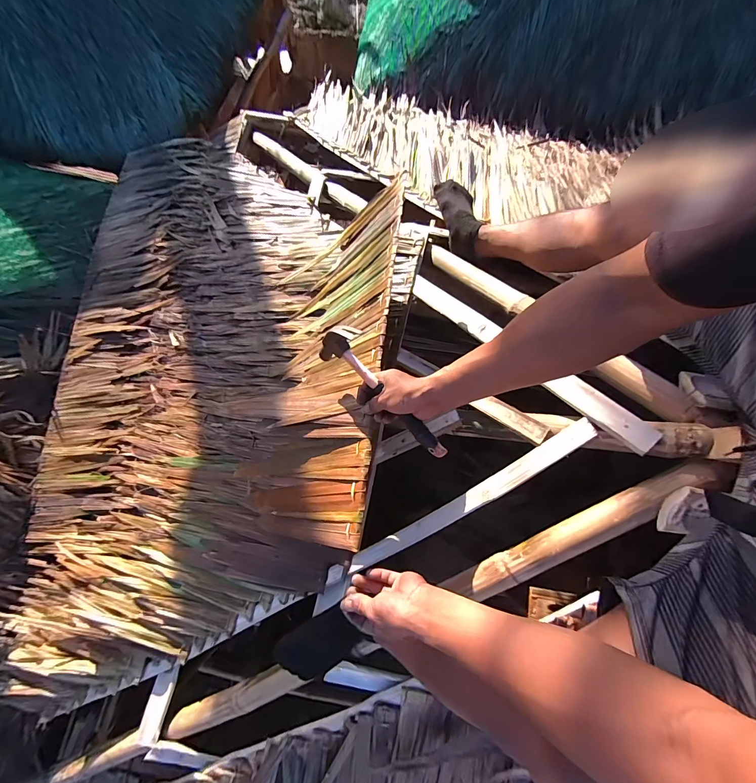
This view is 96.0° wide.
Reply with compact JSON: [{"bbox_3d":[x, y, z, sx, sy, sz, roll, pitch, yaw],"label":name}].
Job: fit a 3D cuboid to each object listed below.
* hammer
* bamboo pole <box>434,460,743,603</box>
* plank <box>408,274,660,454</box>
[{"bbox_3d":[0.008,0.006,0.535,0.048,0.103,0.255,-43,82,-9],"label":"hammer"},{"bbox_3d":[0.312,0.230,0.540,0.455,0.044,0.051,-37,78,17],"label":"bamboo pole"},{"bbox_3d":[0.245,-0.093,0.661,0.045,0.034,0.556,-35,52,-8],"label":"plank"}]

